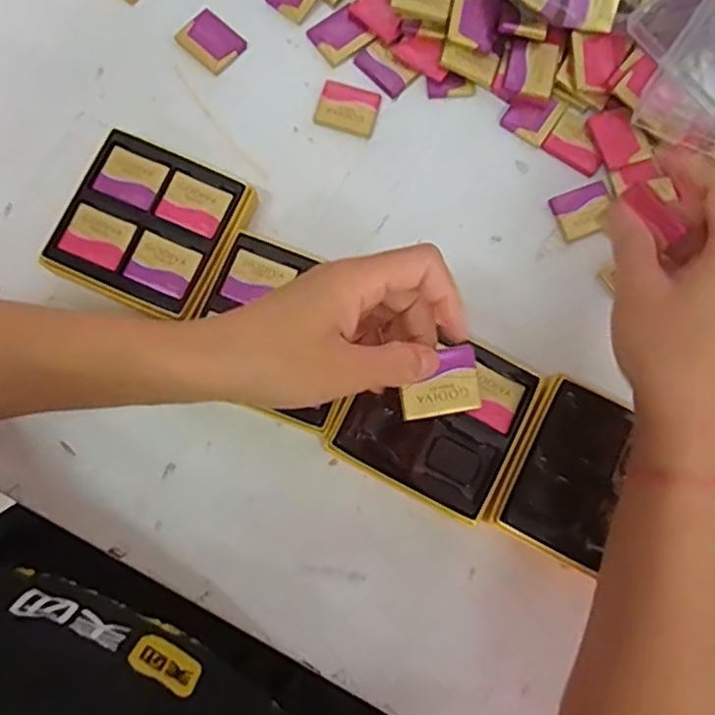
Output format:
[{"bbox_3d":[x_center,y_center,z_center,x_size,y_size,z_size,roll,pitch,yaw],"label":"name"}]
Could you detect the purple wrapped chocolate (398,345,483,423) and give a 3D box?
[{"bbox_3d":[0.040,0.012,0.315,0.040,0.006,0.031,-10,80,-3],"label":"purple wrapped chocolate"}]

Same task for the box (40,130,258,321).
[{"bbox_3d":[-0.124,-0.076,0.400,0.097,0.032,0.095,25,80,3],"label":"box"}]

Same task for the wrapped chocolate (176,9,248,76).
[{"bbox_3d":[-0.099,-0.214,0.436,0.040,0.005,0.032,43,82,6],"label":"wrapped chocolate"}]

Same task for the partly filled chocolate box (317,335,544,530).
[{"bbox_3d":[0.045,0.034,0.383,0.097,0.028,0.095,28,81,4],"label":"partly filled chocolate box"}]

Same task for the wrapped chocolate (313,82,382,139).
[{"bbox_3d":[-0.006,-0.166,0.431,0.040,0.005,0.033,15,80,2],"label":"wrapped chocolate"}]

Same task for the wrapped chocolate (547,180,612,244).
[{"bbox_3d":[0.148,-0.095,0.419,0.038,0.005,0.032,-21,81,-5],"label":"wrapped chocolate"}]

